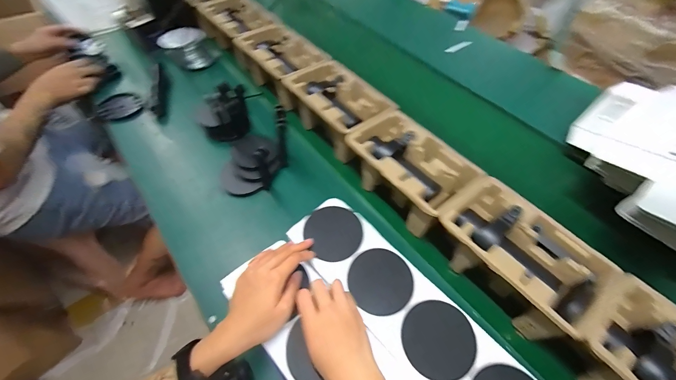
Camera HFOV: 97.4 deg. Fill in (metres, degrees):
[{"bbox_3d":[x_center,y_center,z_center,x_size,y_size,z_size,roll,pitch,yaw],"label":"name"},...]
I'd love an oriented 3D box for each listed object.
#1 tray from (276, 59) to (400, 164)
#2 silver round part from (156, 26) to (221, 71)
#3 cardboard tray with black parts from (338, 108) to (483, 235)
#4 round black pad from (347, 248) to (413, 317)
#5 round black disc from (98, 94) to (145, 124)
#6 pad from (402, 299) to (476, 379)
[{"bbox_3d":[-0.012,-0.201,0.703,0.152,0.101,0.261,-31,65,-21],"label":"tray"},{"bbox_3d":[-0.430,-0.415,0.869,0.148,0.072,0.130,-18,60,-15],"label":"silver round part"},{"bbox_3d":[0.131,-0.043,0.598,0.145,0.106,0.243,-34,65,-22],"label":"cardboard tray with black parts"},{"bbox_3d":[0.060,0.129,0.423,0.088,0.006,0.091,4,57,-1],"label":"round black pad"},{"bbox_3d":[-0.548,-0.210,0.751,0.096,0.019,0.113,-28,63,-20],"label":"round black disc"},{"bbox_3d":[0.129,0.191,0.381,0.091,0.005,0.088,2,57,-3],"label":"pad"}]

